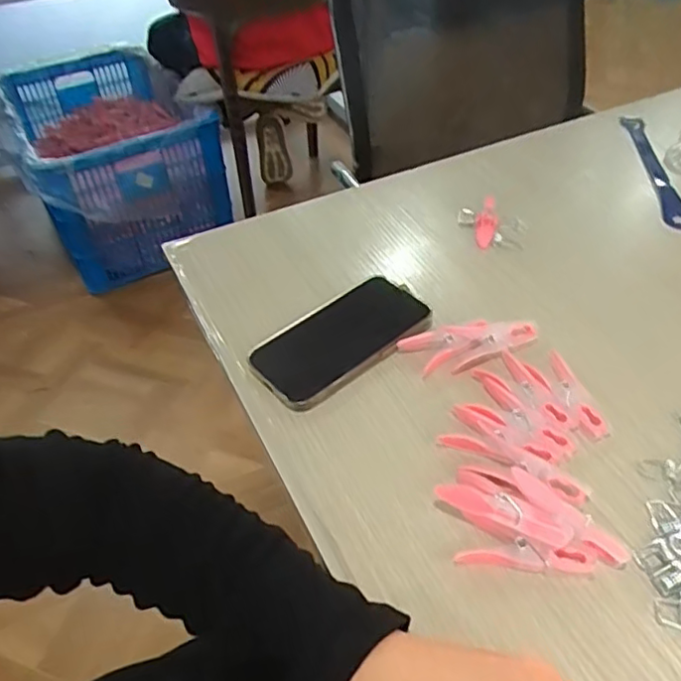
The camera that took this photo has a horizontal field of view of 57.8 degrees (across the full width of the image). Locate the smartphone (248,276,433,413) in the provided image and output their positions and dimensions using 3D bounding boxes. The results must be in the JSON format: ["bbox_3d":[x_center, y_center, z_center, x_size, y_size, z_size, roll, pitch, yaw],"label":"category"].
[{"bbox_3d":[0.002,-0.002,0.480,0.143,0.011,0.070,-33,62,-19],"label":"smartphone"}]

